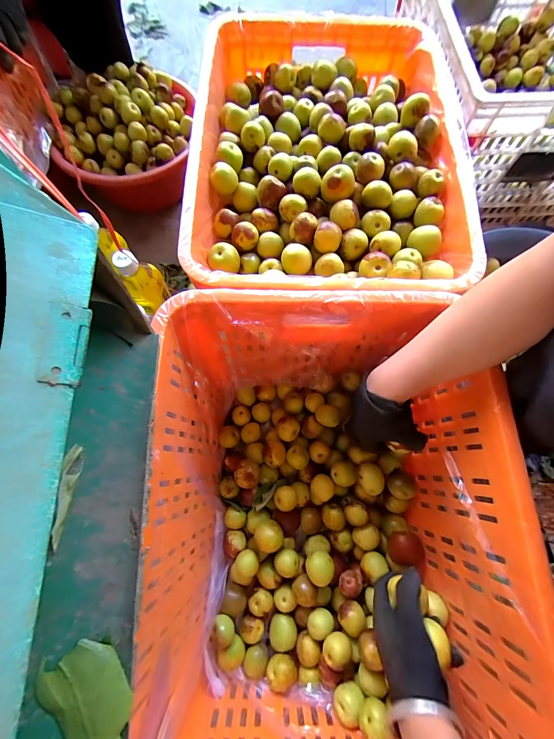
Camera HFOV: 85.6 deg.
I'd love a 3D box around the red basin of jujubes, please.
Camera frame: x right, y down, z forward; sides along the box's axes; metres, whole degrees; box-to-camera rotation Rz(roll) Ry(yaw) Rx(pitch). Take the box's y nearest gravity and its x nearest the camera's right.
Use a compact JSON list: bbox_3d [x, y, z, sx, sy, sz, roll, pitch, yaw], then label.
[{"bbox_3d":[-0.312,-0.484,0.641,0.257,0.166,0.272,0,72,0],"label":"red basin of jujubes"}]

